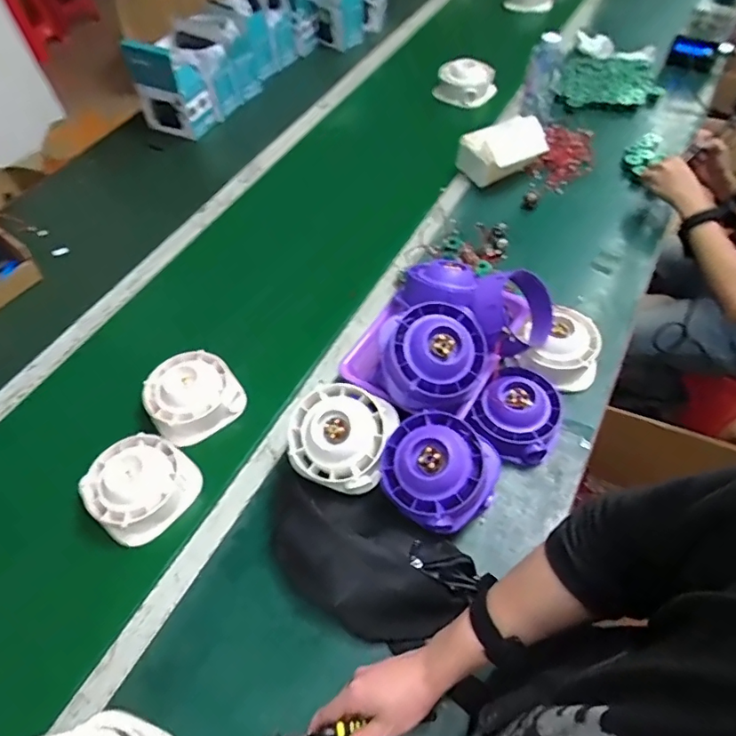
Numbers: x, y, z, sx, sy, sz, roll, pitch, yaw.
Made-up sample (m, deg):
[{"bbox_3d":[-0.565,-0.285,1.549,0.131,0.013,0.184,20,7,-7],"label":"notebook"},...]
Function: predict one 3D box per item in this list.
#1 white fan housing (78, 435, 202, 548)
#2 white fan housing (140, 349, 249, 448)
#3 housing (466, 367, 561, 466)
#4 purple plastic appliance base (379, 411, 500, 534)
[{"bbox_3d":[-0.323,0.161,0.732,0.140,0.060,0.137,37,63,26],"label":"white fan housing"},{"bbox_3d":[-0.279,0.039,0.817,0.142,0.061,0.137,-1,53,1],"label":"white fan housing"},{"bbox_3d":[0.219,0.062,0.763,0.114,0.069,0.130,23,57,18],"label":"housing"},{"bbox_3d":[0.086,0.130,0.663,0.134,0.070,0.136,-7,67,16],"label":"purple plastic appliance base"}]

